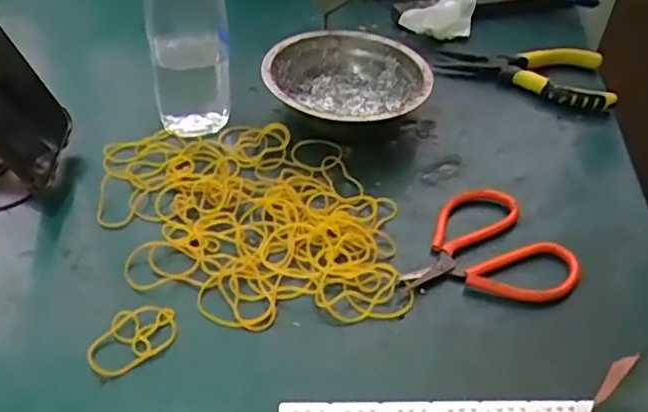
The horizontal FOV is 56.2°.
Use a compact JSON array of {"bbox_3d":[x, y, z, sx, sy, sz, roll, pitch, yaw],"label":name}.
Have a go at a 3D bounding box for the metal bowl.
[{"bbox_3d":[0.016,-0.087,0.462,0.119,0.045,0.119,3,43,-3],"label":"metal bowl"}]

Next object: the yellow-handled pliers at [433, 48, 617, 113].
[{"bbox_3d":[0.176,-0.123,0.526,0.147,0.032,0.061,18,44,13],"label":"yellow-handled pliers"}]

